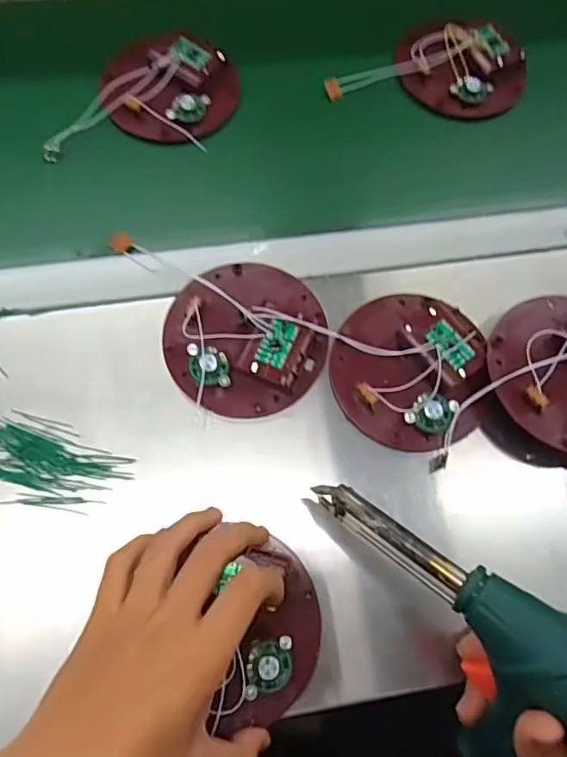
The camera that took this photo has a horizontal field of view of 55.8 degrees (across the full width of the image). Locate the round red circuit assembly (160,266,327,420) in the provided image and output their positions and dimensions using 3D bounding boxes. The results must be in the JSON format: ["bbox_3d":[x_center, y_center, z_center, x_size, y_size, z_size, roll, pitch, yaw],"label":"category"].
[{"bbox_3d":[-0.028,-0.035,0.398,0.118,0.019,0.120,-4,71,-4],"label":"round red circuit assembly"}]

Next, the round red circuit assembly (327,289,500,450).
[{"bbox_3d":[0.093,-0.010,0.398,0.109,0.023,0.119,1,71,-2],"label":"round red circuit assembly"}]

